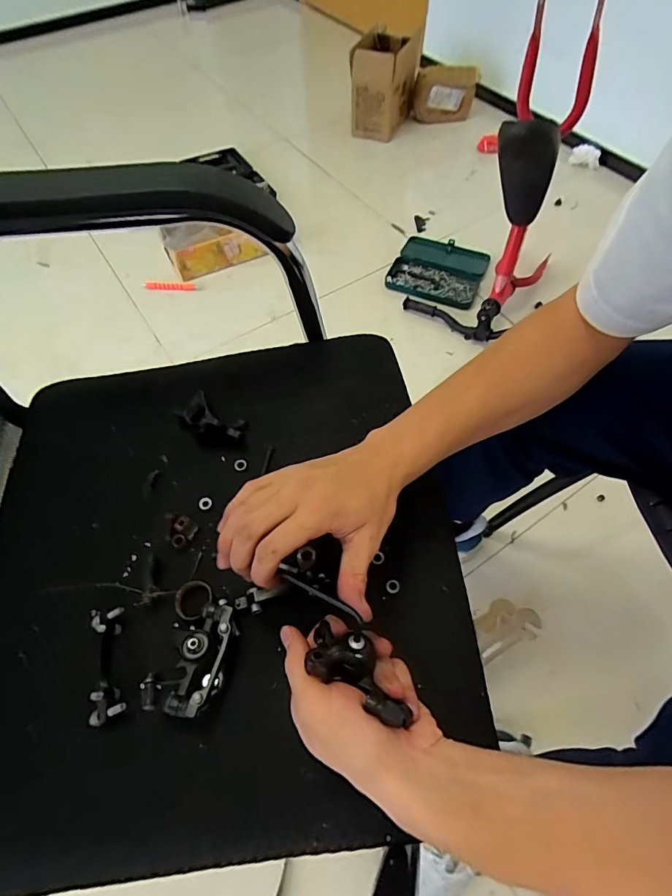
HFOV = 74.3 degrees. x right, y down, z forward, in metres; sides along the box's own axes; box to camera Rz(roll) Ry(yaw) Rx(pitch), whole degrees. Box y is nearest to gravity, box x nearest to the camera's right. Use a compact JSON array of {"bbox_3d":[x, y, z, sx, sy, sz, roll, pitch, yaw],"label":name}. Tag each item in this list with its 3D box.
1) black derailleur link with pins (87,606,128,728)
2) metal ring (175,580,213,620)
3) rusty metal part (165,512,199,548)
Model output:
[{"bbox_3d":[-0.187,0.173,0.362,0.032,0.023,0.089,-15,62,-8],"label":"black derailleur link with pins"},{"bbox_3d":[-0.124,0.132,0.386,0.033,0.012,0.033,1,61,-2],"label":"metal ring"},{"bbox_3d":[-0.151,0.076,0.422,0.034,0.008,0.027,34,67,18],"label":"rusty metal part"}]

